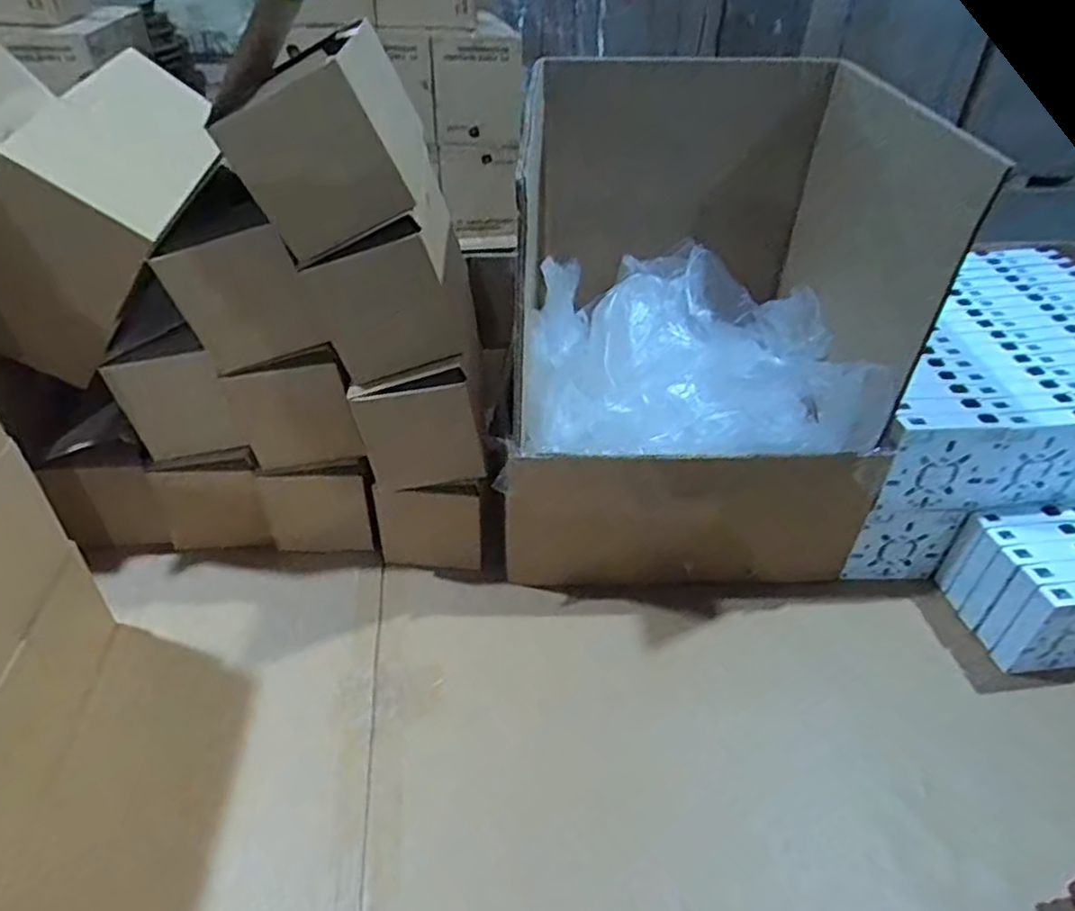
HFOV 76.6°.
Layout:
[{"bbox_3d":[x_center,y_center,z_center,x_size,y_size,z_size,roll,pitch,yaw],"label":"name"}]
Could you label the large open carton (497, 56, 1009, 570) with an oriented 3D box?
[{"bbox_3d":[0.139,-0.130,0.628,0.301,0.354,0.347,2,39,0],"label":"large open carton"}]

